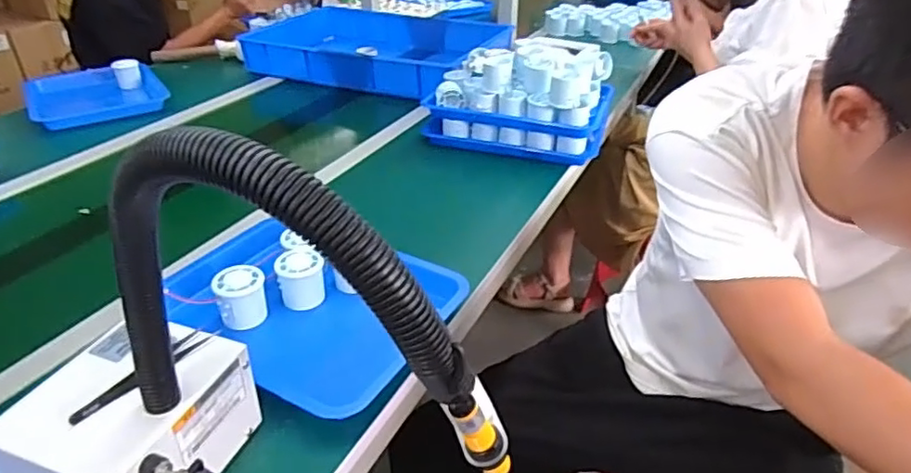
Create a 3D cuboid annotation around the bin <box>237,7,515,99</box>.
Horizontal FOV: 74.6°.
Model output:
[{"bbox_3d":[-0.209,-0.482,1.572,0.635,0.111,0.451,14,35,20],"label":"bin"}]

